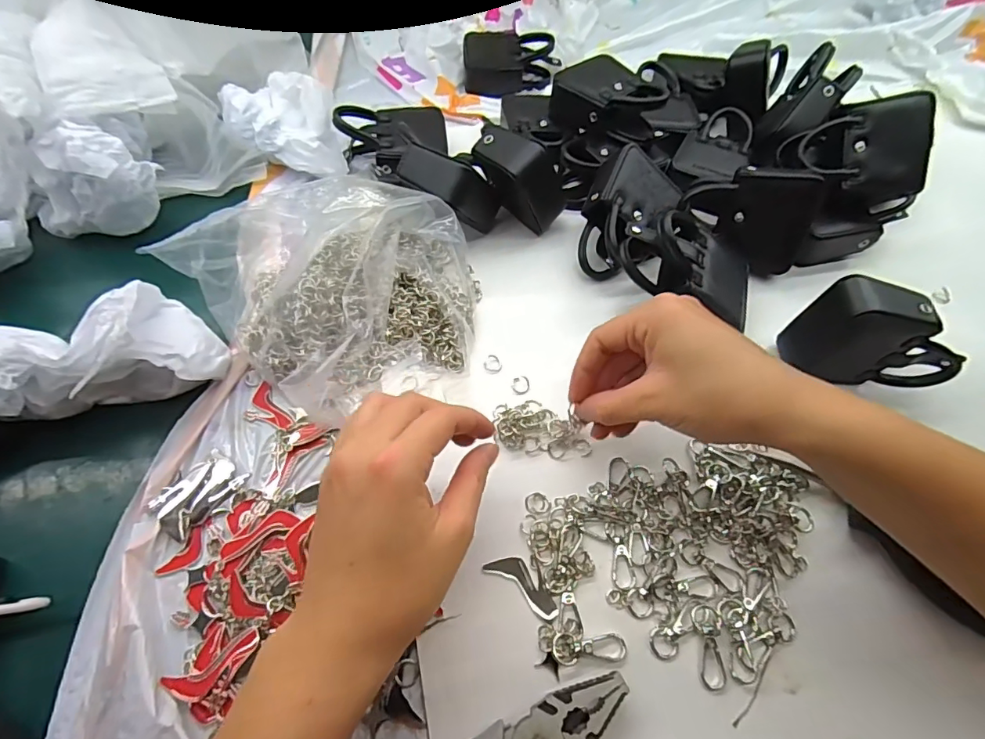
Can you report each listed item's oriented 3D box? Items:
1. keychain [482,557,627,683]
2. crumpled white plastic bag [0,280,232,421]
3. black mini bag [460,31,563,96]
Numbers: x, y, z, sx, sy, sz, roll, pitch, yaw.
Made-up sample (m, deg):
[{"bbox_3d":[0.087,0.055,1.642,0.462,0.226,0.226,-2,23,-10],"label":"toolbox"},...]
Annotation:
[{"bbox_3d":[0.030,0.137,0.265,0.082,0.007,0.036,37,65,17],"label":"keychain"},{"bbox_3d":[-0.250,-0.011,0.298,0.140,0.074,0.063,-13,62,-11],"label":"crumpled white plastic bag"},{"bbox_3d":[0.020,-0.337,0.527,0.101,0.031,0.080,0,60,-3],"label":"black mini bag"}]

